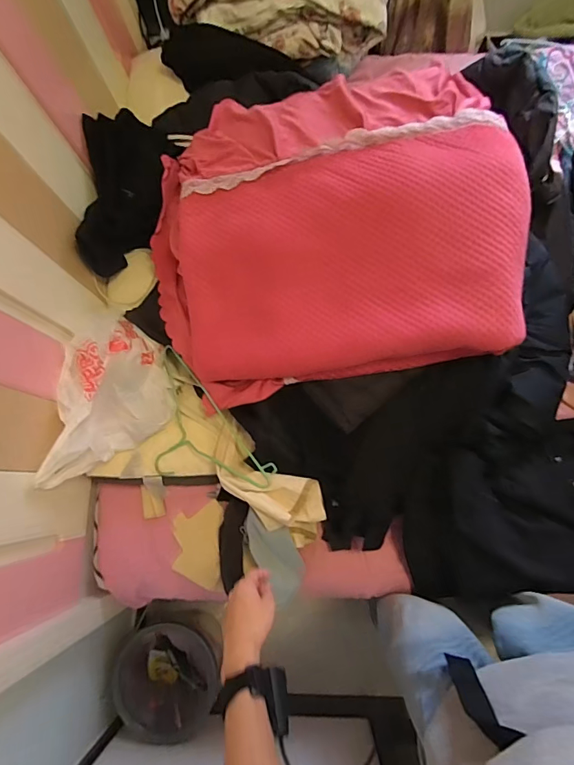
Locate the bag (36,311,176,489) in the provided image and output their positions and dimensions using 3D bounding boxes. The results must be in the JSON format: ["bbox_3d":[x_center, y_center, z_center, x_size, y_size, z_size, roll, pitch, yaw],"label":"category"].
[{"bbox_3d":[-0.367,0.008,0.883,0.197,0.169,0.378,-5,76,0],"label":"bag"}]

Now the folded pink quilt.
[{"bbox_3d":[0.073,-0.322,0.872,0.706,0.248,0.630,-9,76,0],"label":"folded pink quilt"}]

